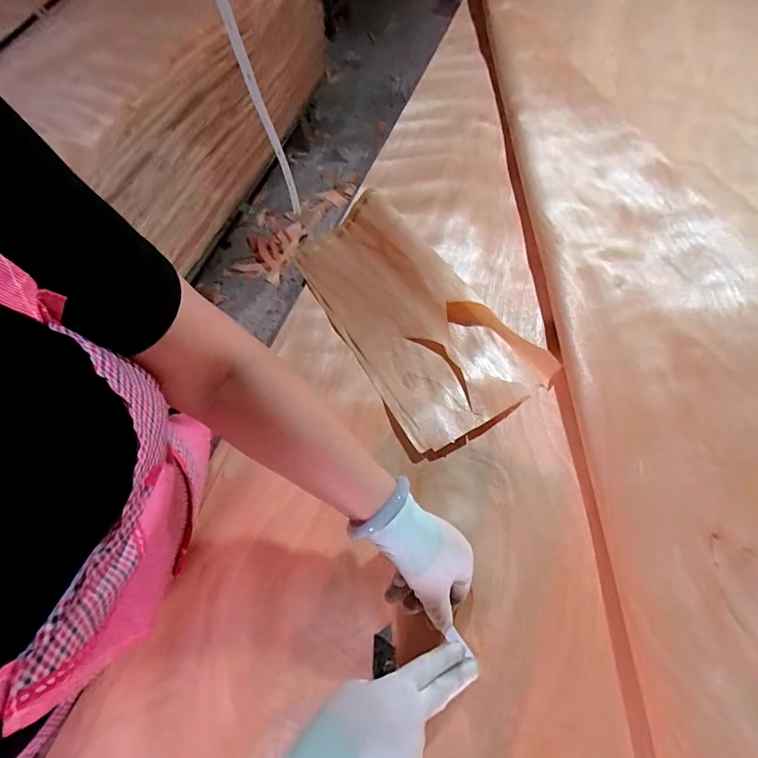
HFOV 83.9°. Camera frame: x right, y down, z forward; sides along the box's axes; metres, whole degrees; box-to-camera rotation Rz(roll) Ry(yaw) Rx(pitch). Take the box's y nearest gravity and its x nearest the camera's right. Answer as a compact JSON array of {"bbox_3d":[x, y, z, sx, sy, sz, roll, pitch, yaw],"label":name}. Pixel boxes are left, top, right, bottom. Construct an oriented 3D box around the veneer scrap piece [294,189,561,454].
[{"bbox_3d":[0.032,-0.104,0.604,0.199,0.034,0.406,-32,65,-12],"label":"veneer scrap piece"}]

